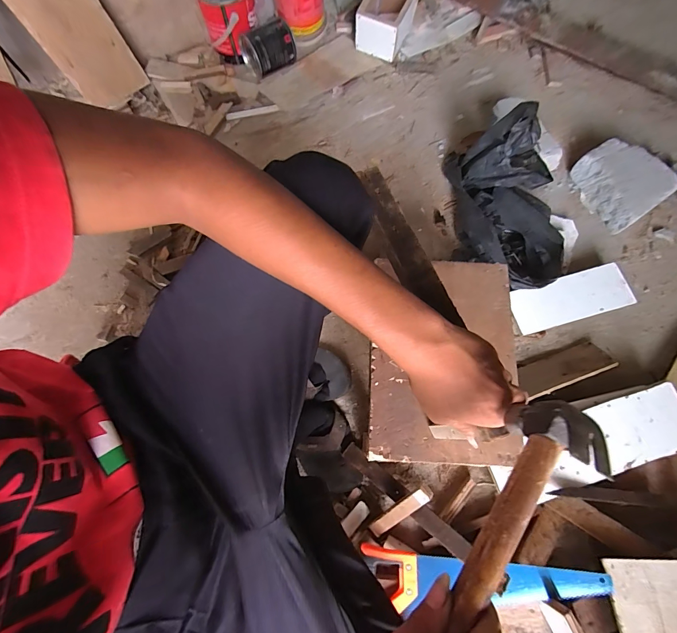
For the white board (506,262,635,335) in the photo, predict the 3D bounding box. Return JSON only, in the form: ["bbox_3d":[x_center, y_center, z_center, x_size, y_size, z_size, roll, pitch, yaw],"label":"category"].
[{"bbox_3d":[0.508,-0.040,0.746,0.248,0.011,0.100,-17,72,2],"label":"white board"}]

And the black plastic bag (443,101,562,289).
[{"bbox_3d":[0.387,-0.255,0.743,0.198,0.186,0.376,-3,72,-1],"label":"black plastic bag"}]

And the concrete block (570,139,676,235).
[{"bbox_3d":[0.709,-0.339,0.844,0.181,0.069,0.206,-28,75,-9],"label":"concrete block"}]

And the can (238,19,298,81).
[{"bbox_3d":[-0.194,-0.759,0.957,0.137,0.097,0.089,-34,76,-11],"label":"can"}]

